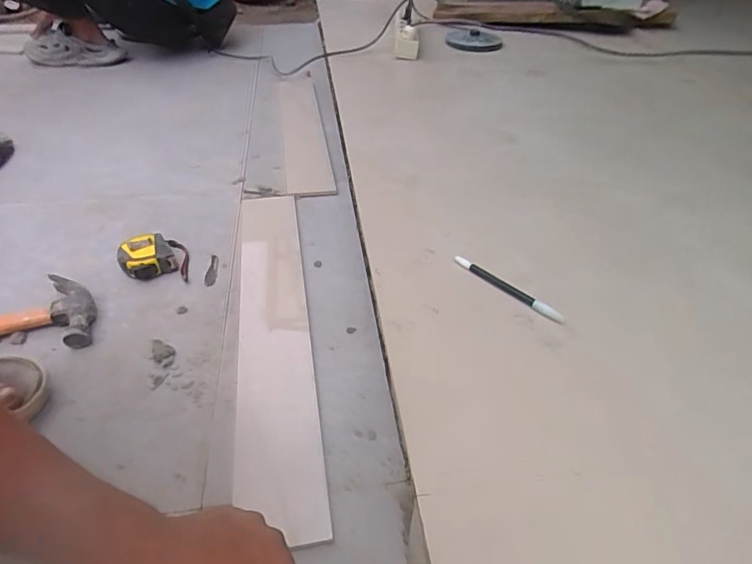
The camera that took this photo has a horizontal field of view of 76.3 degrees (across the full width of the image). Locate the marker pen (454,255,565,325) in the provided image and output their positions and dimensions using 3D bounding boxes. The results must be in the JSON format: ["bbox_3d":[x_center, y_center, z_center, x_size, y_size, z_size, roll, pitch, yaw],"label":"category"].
[{"bbox_3d":[0.152,0.005,0.558,0.147,0.009,0.014,34,52,31],"label":"marker pen"}]

